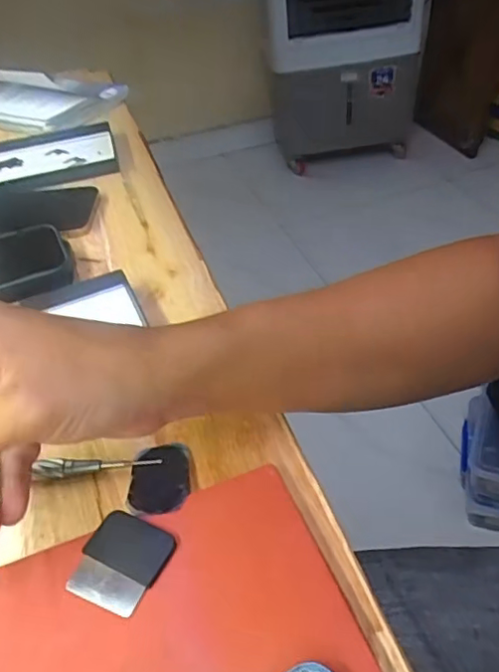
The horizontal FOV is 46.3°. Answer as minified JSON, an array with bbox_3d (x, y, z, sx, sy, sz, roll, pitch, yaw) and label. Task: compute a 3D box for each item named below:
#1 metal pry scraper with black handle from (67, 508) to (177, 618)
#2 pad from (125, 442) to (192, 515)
[{"bbox_3d":[-0.060,0.104,0.272,0.039,0.004,0.042,15,47,23],"label":"metal pry scraper with black handle"},{"bbox_3d":[-0.047,0.074,0.311,0.031,0.004,0.048,-4,34,1],"label":"pad"}]

